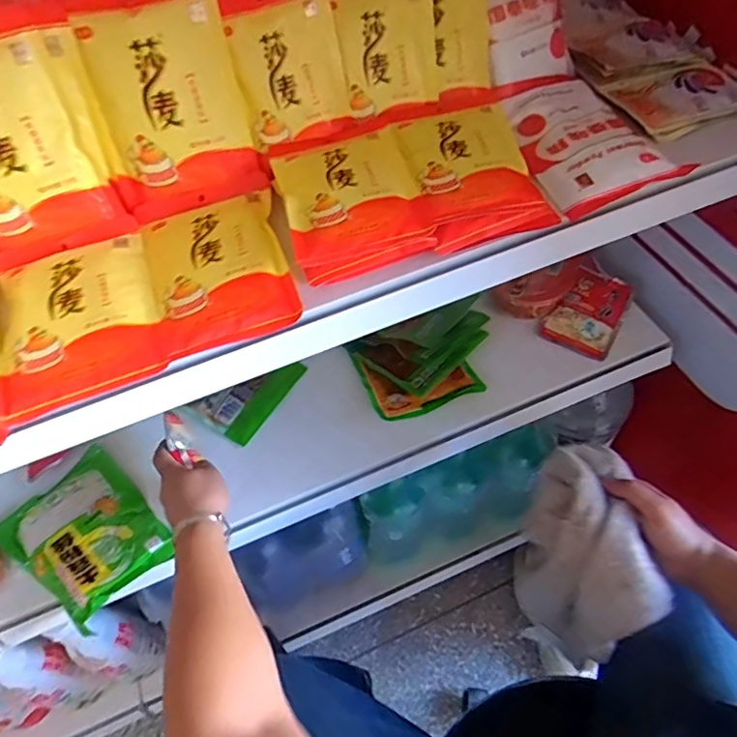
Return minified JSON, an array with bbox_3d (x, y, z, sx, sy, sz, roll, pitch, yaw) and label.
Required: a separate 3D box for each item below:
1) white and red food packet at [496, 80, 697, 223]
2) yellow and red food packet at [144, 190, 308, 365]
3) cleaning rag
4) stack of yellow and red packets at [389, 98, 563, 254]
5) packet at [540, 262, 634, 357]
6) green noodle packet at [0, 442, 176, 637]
[{"bbox_3d":[0.186,-0.206,0.486,0.112,0.018,0.159,-19,57,-8],"label":"white and red food packet"},{"bbox_3d":[-0.120,-0.085,0.431,0.105,0.012,0.156,-17,56,-7],"label":"yellow and red food packet"},{"bbox_3d":[0.221,0.205,0.589,0.099,0.195,0.179,-6,56,1],"label":"cleaning rag"},{"bbox_3d":[0.085,-0.163,0.452,0.108,0.029,0.139,-13,56,-4],"label":"stack of yellow and red packets"},{"bbox_3d":[0.310,-0.079,0.759,0.088,0.026,0.139,30,63,22],"label":"packet"},{"bbox_3d":[-0.323,0.186,0.618,0.191,0.031,0.141,34,65,24],"label":"green noodle packet"}]

